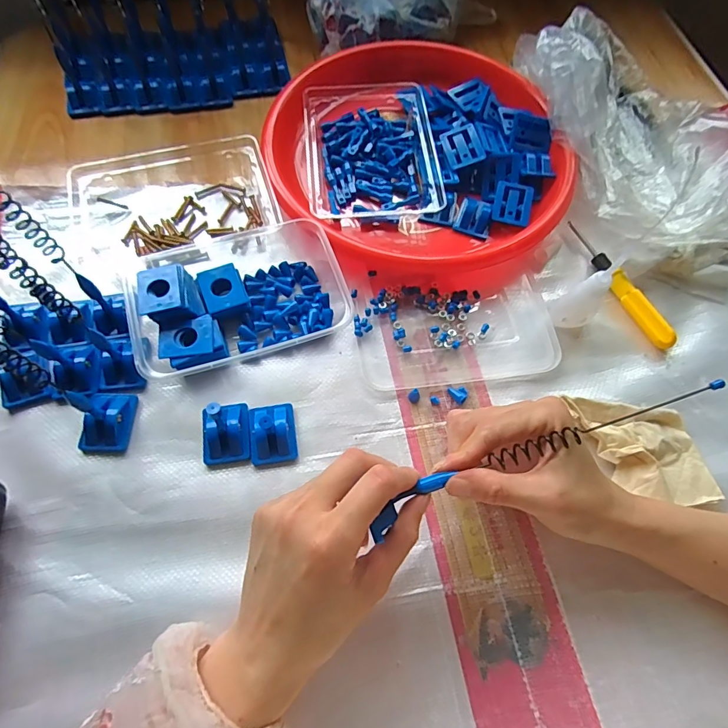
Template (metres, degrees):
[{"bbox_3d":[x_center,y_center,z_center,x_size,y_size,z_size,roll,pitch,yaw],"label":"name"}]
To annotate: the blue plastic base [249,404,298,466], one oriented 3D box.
[{"bbox_3d":[-0.069,0.050,0.334,0.033,0.020,0.044,-7,66,-5],"label":"blue plastic base"}]

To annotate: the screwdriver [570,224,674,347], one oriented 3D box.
[{"bbox_3d":[0.229,-0.077,0.401,0.015,0.021,0.144,-18,67,-10],"label":"screwdriver"}]

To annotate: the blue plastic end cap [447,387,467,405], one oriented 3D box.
[{"bbox_3d":[0.077,0.023,0.360,0.013,0.004,0.017,-31,70,-15],"label":"blue plastic end cap"}]

